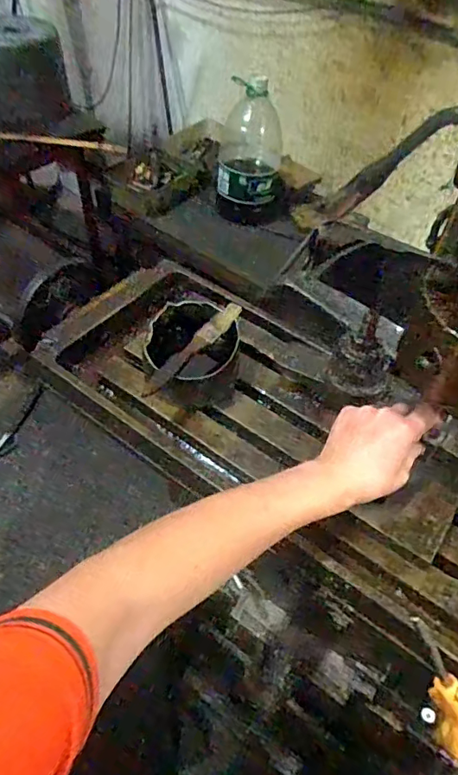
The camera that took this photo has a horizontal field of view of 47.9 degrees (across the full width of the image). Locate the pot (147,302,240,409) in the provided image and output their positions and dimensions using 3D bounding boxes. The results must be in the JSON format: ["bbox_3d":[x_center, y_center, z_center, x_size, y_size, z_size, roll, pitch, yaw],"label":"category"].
[{"bbox_3d":[-0.040,-0.038,0.563,0.107,0.064,0.098,2,51,-3],"label":"pot"}]

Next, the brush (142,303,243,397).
[{"bbox_3d":[-0.037,-0.043,0.552,0.021,0.017,0.144,37,71,23],"label":"brush"}]

